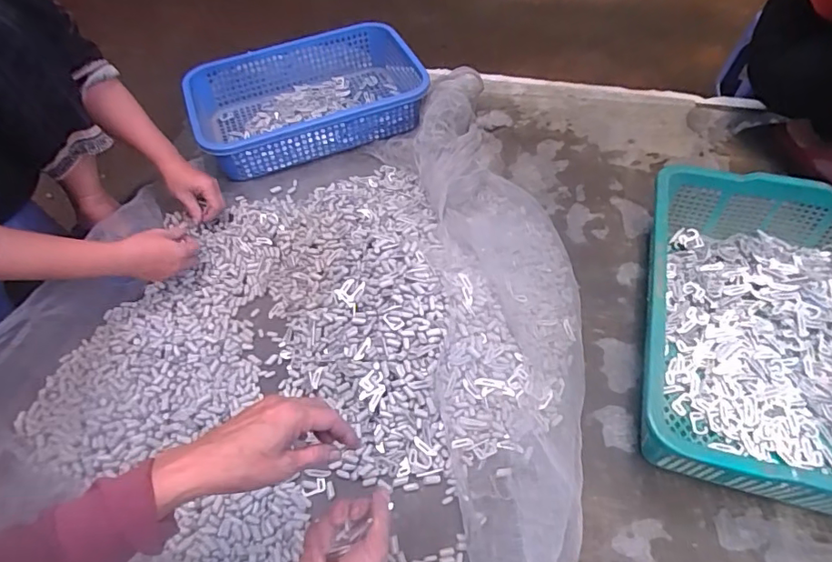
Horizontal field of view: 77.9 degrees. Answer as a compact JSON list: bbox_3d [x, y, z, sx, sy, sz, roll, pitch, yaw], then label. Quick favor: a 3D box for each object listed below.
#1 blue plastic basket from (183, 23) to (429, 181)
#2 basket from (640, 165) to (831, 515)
[{"bbox_3d":[-0.210,-0.378,1.071,0.472,0.108,0.305,-17,53,-8],"label":"blue plastic basket"},{"bbox_3d":[0.501,0.066,0.693,0.373,0.127,0.473,12,55,14],"label":"basket"}]

